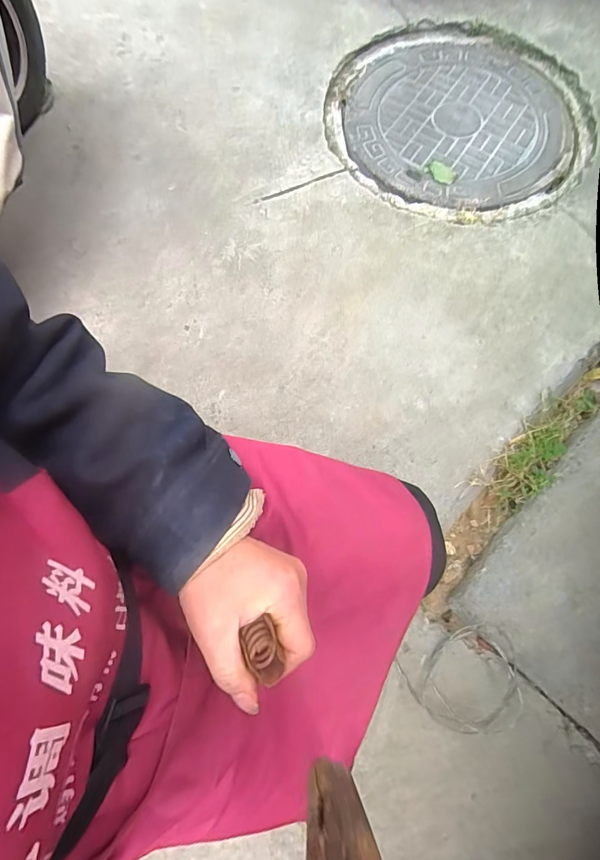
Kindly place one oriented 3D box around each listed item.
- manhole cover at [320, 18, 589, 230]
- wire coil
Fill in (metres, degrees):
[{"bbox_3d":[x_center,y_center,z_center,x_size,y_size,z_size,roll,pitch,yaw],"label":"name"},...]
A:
[{"bbox_3d":[0.431,-0.848,1.063,0.661,0.027,0.733,26,73,8],"label":"manhole cover"},{"bbox_3d":[0.276,0.414,0.649,0.183,0.028,0.147,-27,70,0],"label":"wire coil"}]

